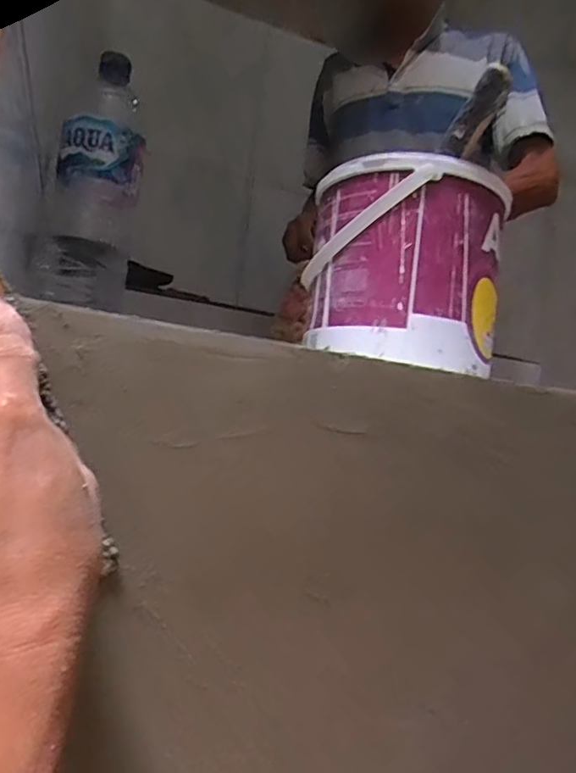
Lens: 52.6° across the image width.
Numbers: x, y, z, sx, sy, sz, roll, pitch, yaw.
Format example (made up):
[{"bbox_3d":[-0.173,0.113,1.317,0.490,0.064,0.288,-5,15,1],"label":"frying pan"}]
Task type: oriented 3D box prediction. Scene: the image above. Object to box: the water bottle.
[{"bbox_3d":[-0.201,-0.219,0.608,0.089,0.256,0.066,9,-4,-25],"label":"water bottle"}]

